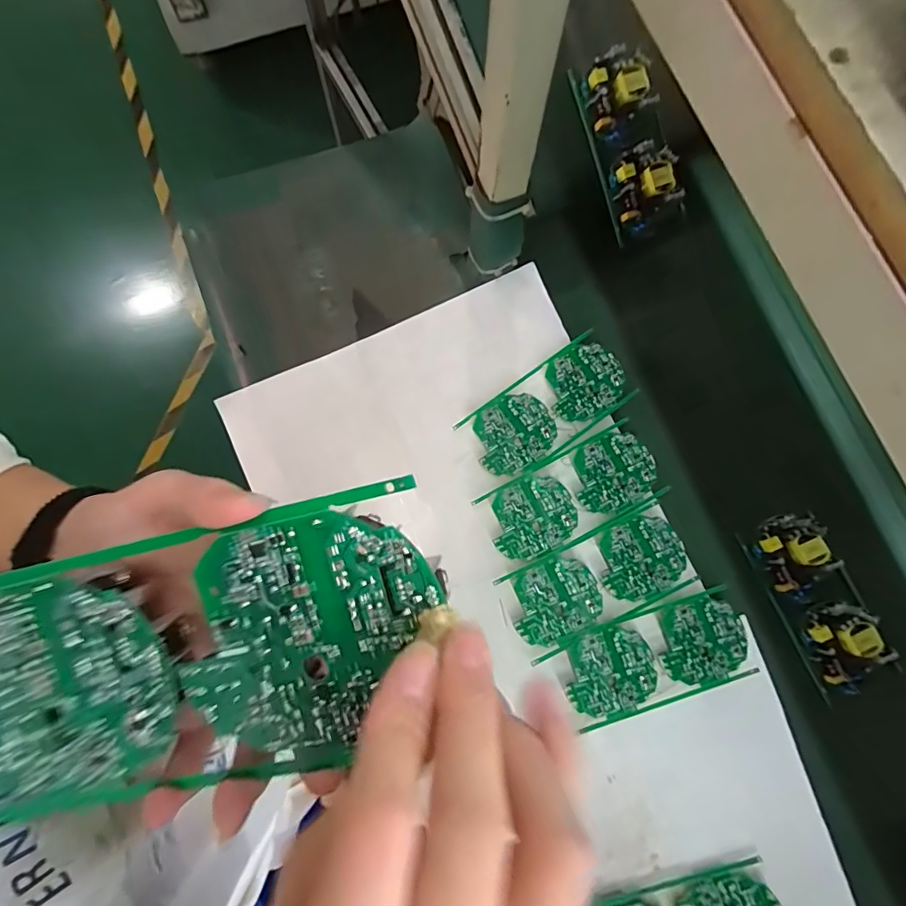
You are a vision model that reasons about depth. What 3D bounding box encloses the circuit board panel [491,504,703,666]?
[{"bbox_3d":[0.155,0.136,0.510,0.195,0.005,0.094,-25,80,-4],"label":"circuit board panel"}]

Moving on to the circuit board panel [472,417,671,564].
[{"bbox_3d":[0.133,0.047,0.529,0.197,0.009,0.092,-27,80,-4],"label":"circuit board panel"}]

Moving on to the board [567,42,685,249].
[{"bbox_3d":[0.206,-0.358,0.553,0.082,0.024,0.195,-21,100,-3],"label":"board"}]

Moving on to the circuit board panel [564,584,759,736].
[{"bbox_3d":[0.213,0.214,0.496,0.193,0.007,0.093,-17,80,-2],"label":"circuit board panel"}]

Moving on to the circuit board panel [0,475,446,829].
[{"bbox_3d":[-0.100,0.076,0.171,0.195,0.004,0.091,-14,94,6],"label":"circuit board panel"}]

